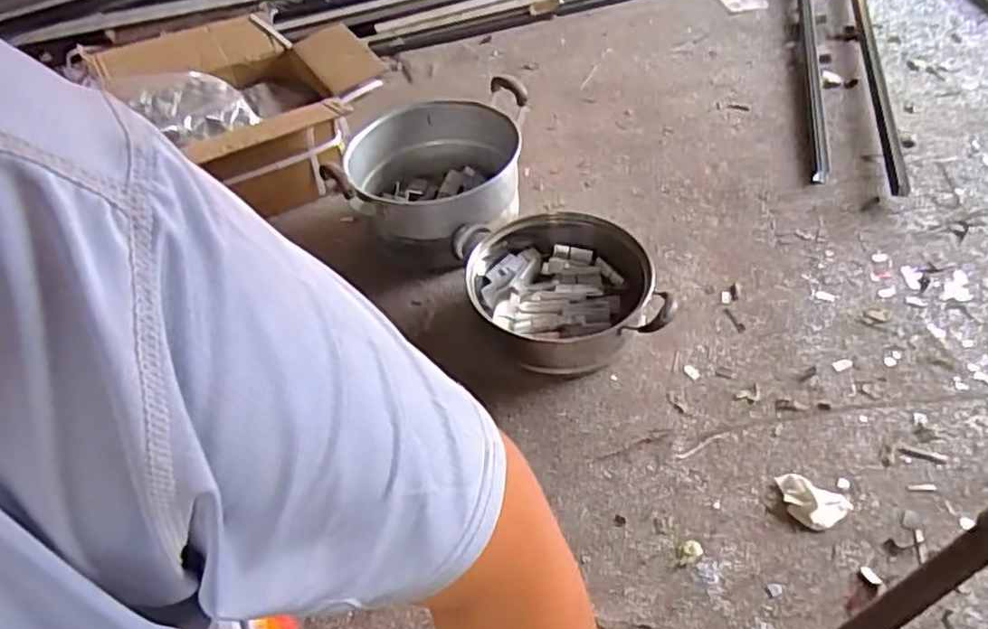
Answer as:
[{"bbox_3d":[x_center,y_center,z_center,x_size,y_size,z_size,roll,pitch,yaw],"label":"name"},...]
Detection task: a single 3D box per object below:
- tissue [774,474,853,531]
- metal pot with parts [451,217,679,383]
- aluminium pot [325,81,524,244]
[{"bbox_3d":[0.382,0.228,0.842,0.084,0.015,0.054,19,53,23],"label":"tissue"},{"bbox_3d":[0.100,-0.038,1.062,0.268,0.097,0.277,-4,47,4],"label":"metal pot with parts"},{"bbox_3d":[-0.101,-0.228,1.215,0.301,0.175,0.295,0,47,7],"label":"aluminium pot"}]

